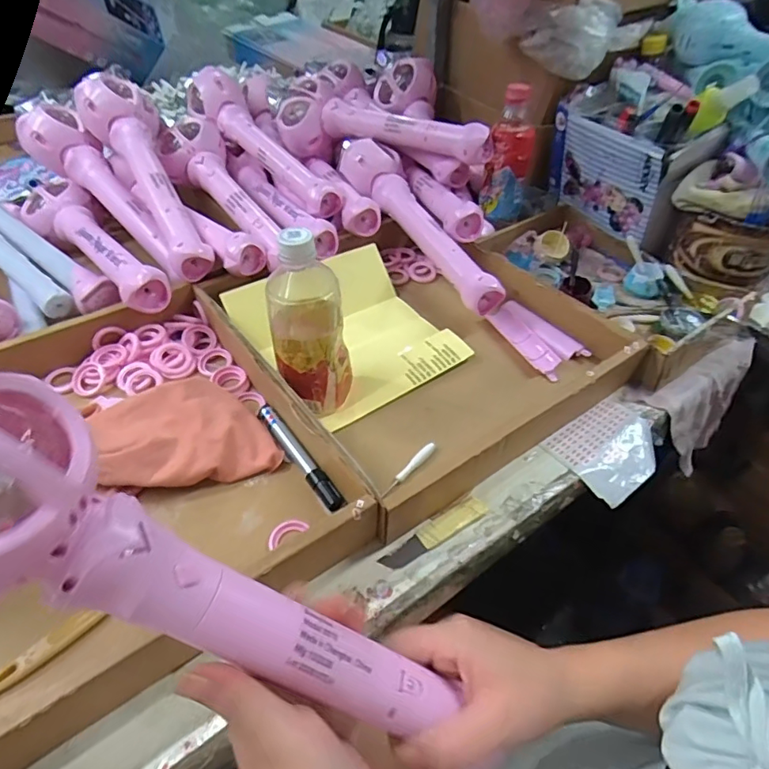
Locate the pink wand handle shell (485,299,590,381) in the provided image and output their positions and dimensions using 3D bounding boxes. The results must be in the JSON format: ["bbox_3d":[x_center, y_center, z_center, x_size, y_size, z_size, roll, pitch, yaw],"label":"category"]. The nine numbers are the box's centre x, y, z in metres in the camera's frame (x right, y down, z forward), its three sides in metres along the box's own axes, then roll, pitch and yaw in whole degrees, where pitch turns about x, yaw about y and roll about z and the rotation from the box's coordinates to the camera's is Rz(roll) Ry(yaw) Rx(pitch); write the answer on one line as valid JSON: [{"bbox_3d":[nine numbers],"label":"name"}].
[{"bbox_3d":[0.179,-0.059,0.619,0.061,0.012,0.124,-22,51,-22],"label":"pink wand handle shell"}]

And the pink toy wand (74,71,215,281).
[{"bbox_3d":[-0.298,-0.267,0.662,0.087,0.075,0.340,-23,69,-23],"label":"pink toy wand"}]

